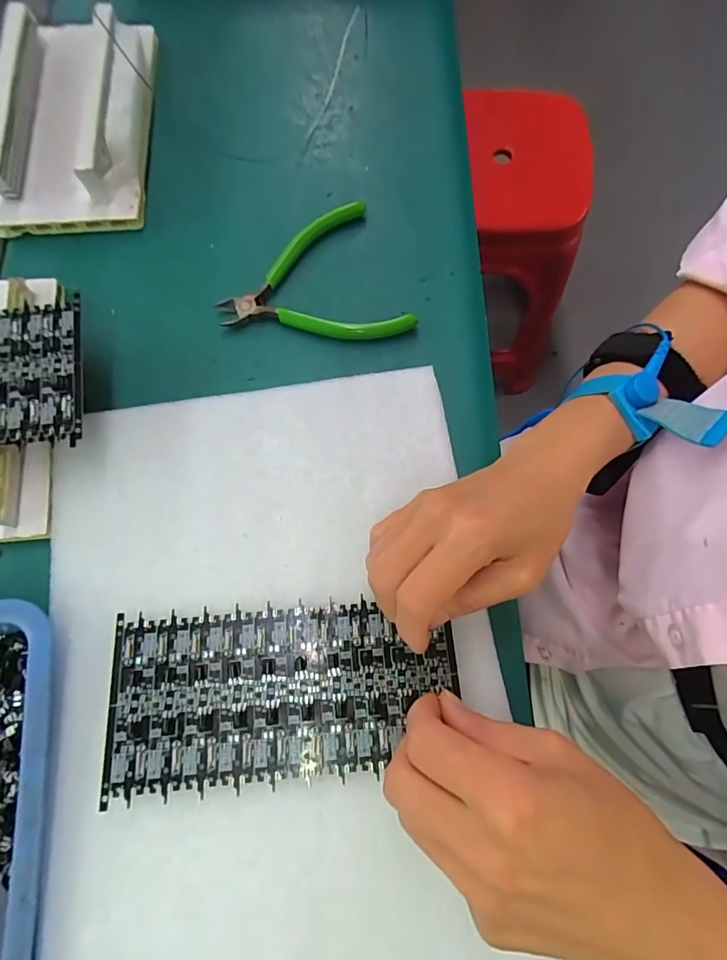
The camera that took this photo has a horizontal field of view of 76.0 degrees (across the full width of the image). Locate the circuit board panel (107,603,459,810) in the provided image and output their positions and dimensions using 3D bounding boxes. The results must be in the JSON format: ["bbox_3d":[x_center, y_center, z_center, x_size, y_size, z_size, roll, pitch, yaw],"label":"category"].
[{"bbox_3d":[-0.037,0.099,0.223,0.161,0.006,0.074,-6,75,-4],"label":"circuit board panel"}]

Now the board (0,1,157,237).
[{"bbox_3d":[-0.187,-0.245,0.308,0.093,0.038,0.172,0,75,1],"label":"board"}]

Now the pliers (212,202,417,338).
[{"bbox_3d":[-0.033,-0.117,0.287,0.109,0.010,0.092,-24,76,-5],"label":"pliers"}]

